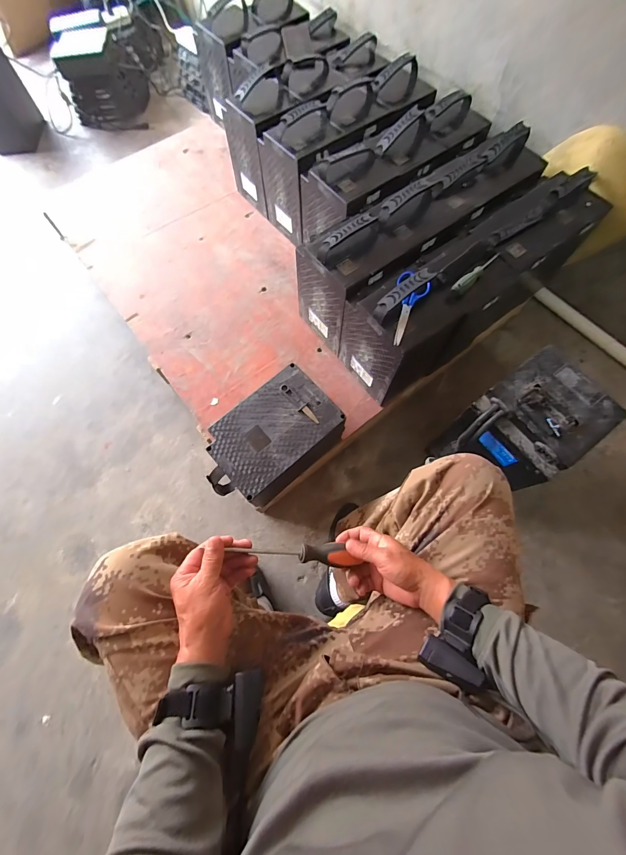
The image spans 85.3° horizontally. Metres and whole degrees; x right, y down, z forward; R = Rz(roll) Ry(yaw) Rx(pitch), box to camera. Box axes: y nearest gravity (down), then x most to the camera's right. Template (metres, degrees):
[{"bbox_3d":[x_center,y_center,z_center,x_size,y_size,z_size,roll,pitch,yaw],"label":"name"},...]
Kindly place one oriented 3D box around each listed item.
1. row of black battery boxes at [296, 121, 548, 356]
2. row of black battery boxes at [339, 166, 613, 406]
[{"bbox_3d":[0.269,-0.469,0.848,0.623,0.265,0.170,-33,74,-10],"label":"row of black battery boxes"},{"bbox_3d":[0.376,-0.331,0.822,0.625,0.300,0.179,-33,74,-10],"label":"row of black battery boxes"}]

